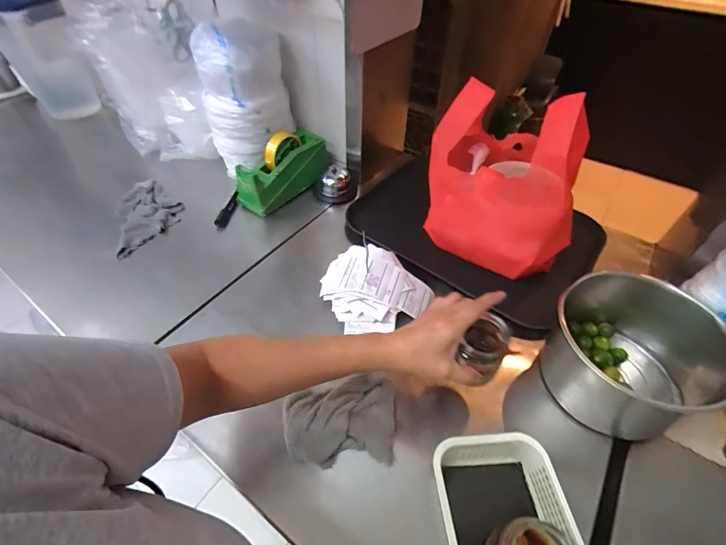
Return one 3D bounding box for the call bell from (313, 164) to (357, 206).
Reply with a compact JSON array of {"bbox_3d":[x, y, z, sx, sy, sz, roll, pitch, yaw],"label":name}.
[{"bbox_3d":[-0.062,-0.191,0.793,0.091,0.055,0.078,-15,50,-15],"label":"call bell"}]

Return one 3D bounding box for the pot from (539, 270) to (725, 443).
[{"bbox_3d":[0.355,0.107,0.487,0.160,0.147,0.187,-18,51,-17],"label":"pot"}]

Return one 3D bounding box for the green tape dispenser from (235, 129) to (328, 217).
[{"bbox_3d":[-0.168,-0.213,0.765,0.072,0.125,0.191,35,56,27],"label":"green tape dispenser"}]

